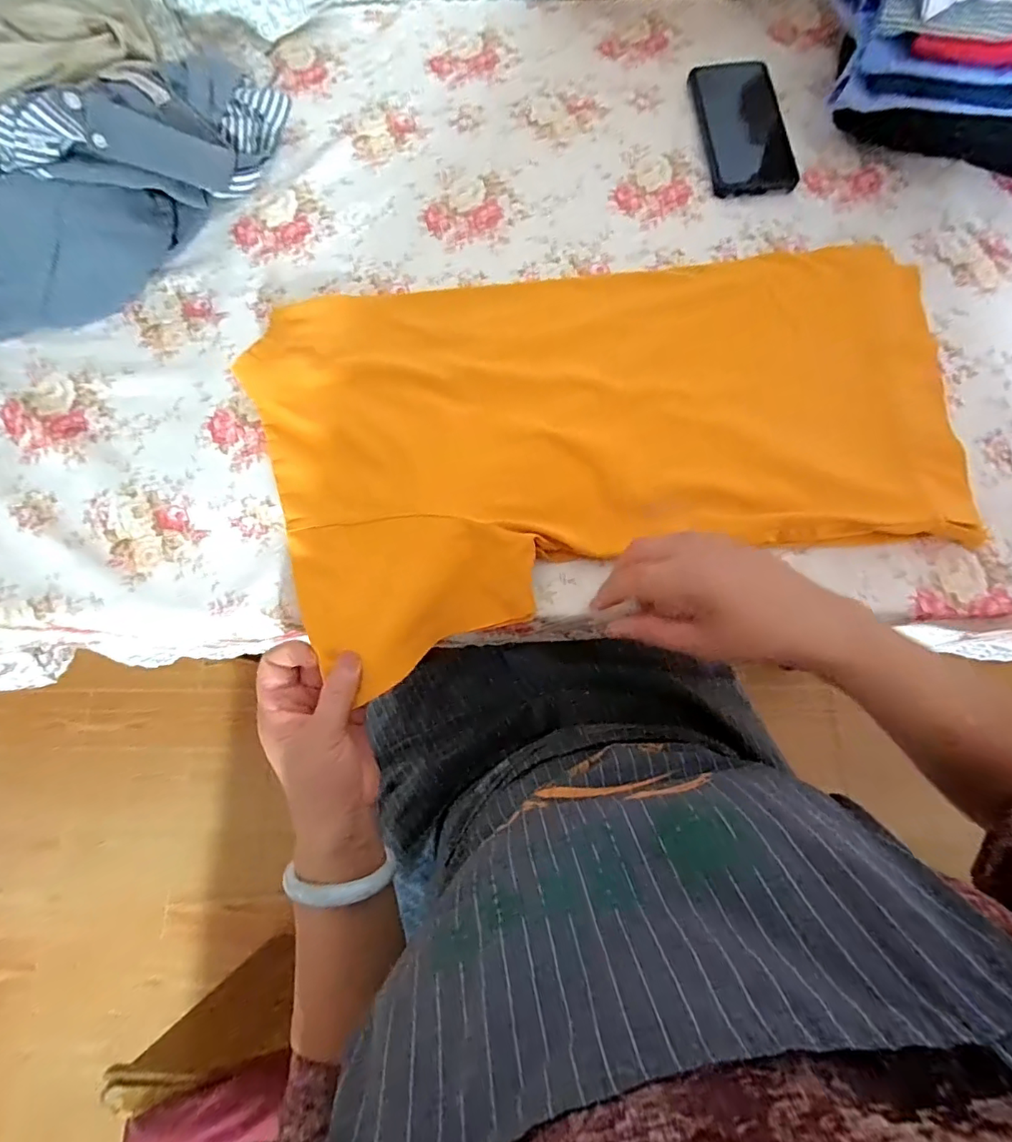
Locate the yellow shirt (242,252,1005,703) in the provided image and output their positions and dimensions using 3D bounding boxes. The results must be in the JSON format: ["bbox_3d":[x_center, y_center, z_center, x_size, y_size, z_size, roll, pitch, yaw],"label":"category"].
[{"bbox_3d":[0.083,-0.126,0.418,0.535,0.030,0.310,-15,76,-2],"label":"yellow shirt"}]

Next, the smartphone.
[{"bbox_3d":[0.230,-0.431,0.501,0.082,0.011,0.163,-6,76,0],"label":"smartphone"}]

